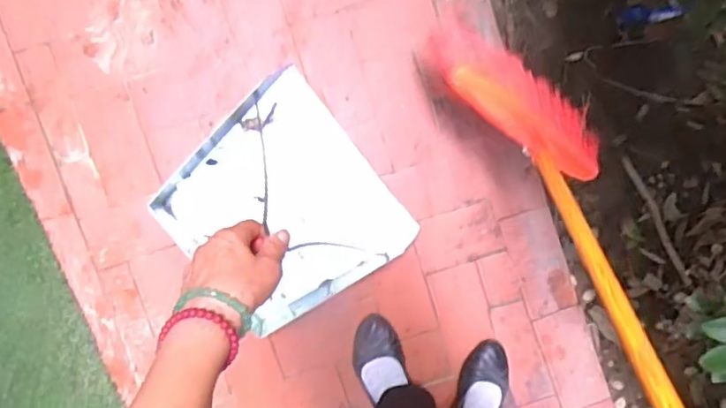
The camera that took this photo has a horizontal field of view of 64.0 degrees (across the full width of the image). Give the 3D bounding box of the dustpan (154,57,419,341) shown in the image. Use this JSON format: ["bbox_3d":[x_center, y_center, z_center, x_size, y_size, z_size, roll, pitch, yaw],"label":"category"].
[{"bbox_3d":[-0.132,0.012,0.969,0.322,0.067,0.344,-39,99,-3],"label":"dustpan"}]

